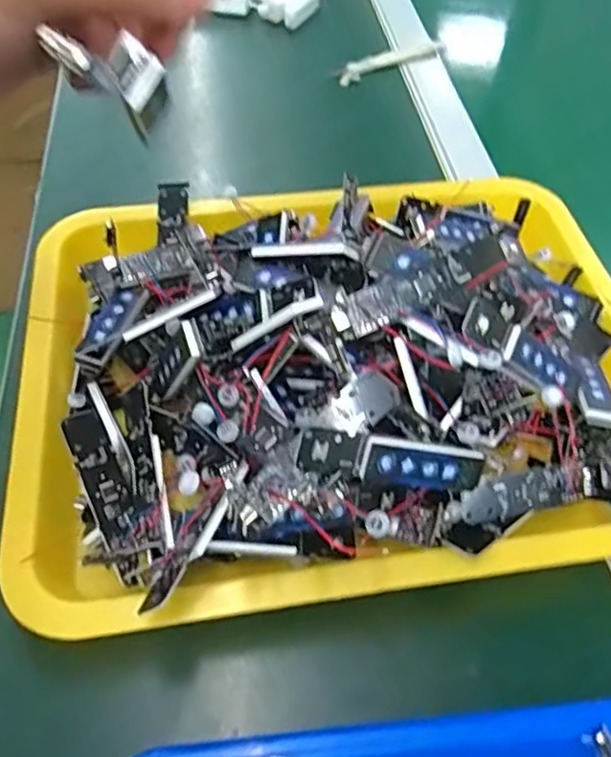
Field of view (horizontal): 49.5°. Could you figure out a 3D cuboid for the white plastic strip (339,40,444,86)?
[{"bbox_3d":[0.077,-0.286,0.597,0.111,0.012,0.016,-24,58,-20],"label":"white plastic strip"}]

